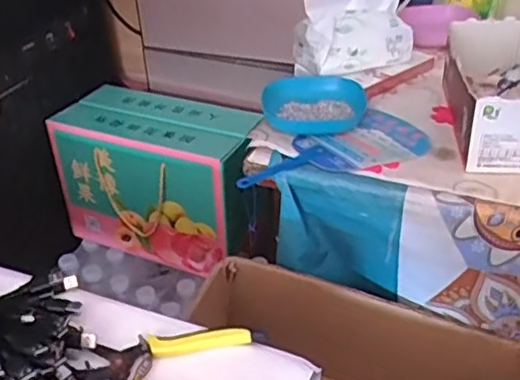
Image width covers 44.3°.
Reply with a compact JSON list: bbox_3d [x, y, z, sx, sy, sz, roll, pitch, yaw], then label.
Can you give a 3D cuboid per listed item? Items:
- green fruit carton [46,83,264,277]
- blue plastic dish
[{"bbox_3d":[-0.160,-0.022,1.093,0.330,0.225,0.161,14,38,22],"label":"green fruit carton"},{"bbox_3d":[0.072,-0.115,0.861,0.139,0.033,0.130,-1,34,1],"label":"blue plastic dish"}]

